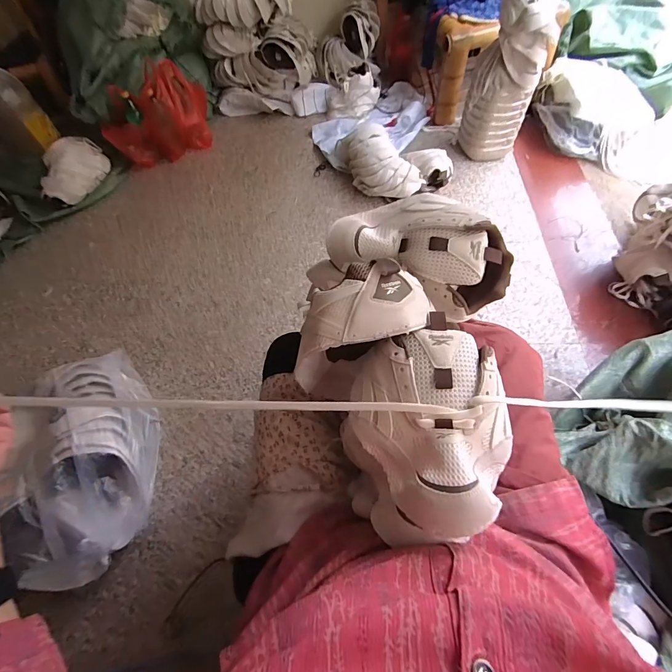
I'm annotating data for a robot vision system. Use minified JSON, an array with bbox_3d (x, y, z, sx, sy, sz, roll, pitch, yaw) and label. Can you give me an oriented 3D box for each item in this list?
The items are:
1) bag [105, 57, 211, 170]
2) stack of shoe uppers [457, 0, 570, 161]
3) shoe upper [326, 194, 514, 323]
[{"bbox_3d":[-0.719,-0.889,1.446,0.430,0.263,0.157,-31,63,-15],"label":"bag"},{"bbox_3d":[0.547,-0.821,1.166,0.209,0.460,0.128,15,62,14],"label":"stack of shoe uppers"},{"bbox_3d":[0.104,-0.099,0.419,0.201,0.081,0.123,21,64,17],"label":"shoe upper"}]

